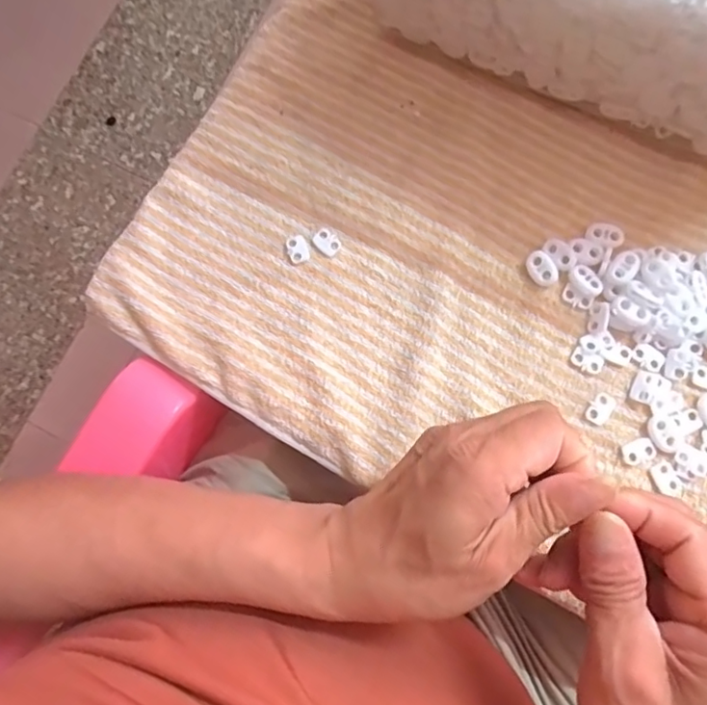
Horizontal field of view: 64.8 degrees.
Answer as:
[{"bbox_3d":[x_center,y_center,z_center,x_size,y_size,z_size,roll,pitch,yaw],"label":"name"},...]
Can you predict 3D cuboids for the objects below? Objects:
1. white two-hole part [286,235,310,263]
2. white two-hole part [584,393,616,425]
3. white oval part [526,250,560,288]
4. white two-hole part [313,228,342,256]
[{"bbox_3d":[-0.035,-0.066,0.352,0.014,0.004,0.019,-19,80,0],"label":"white two-hole part"},{"bbox_3d":[0.145,0.033,0.325,0.013,0.004,0.019,39,85,8],"label":"white two-hole part"},{"bbox_3d":[0.115,-0.050,0.339,0.015,0.004,0.023,-36,85,18],"label":"white oval part"},{"bbox_3d":[-0.017,-0.070,0.352,0.018,0.004,0.013,42,85,8],"label":"white two-hole part"}]

